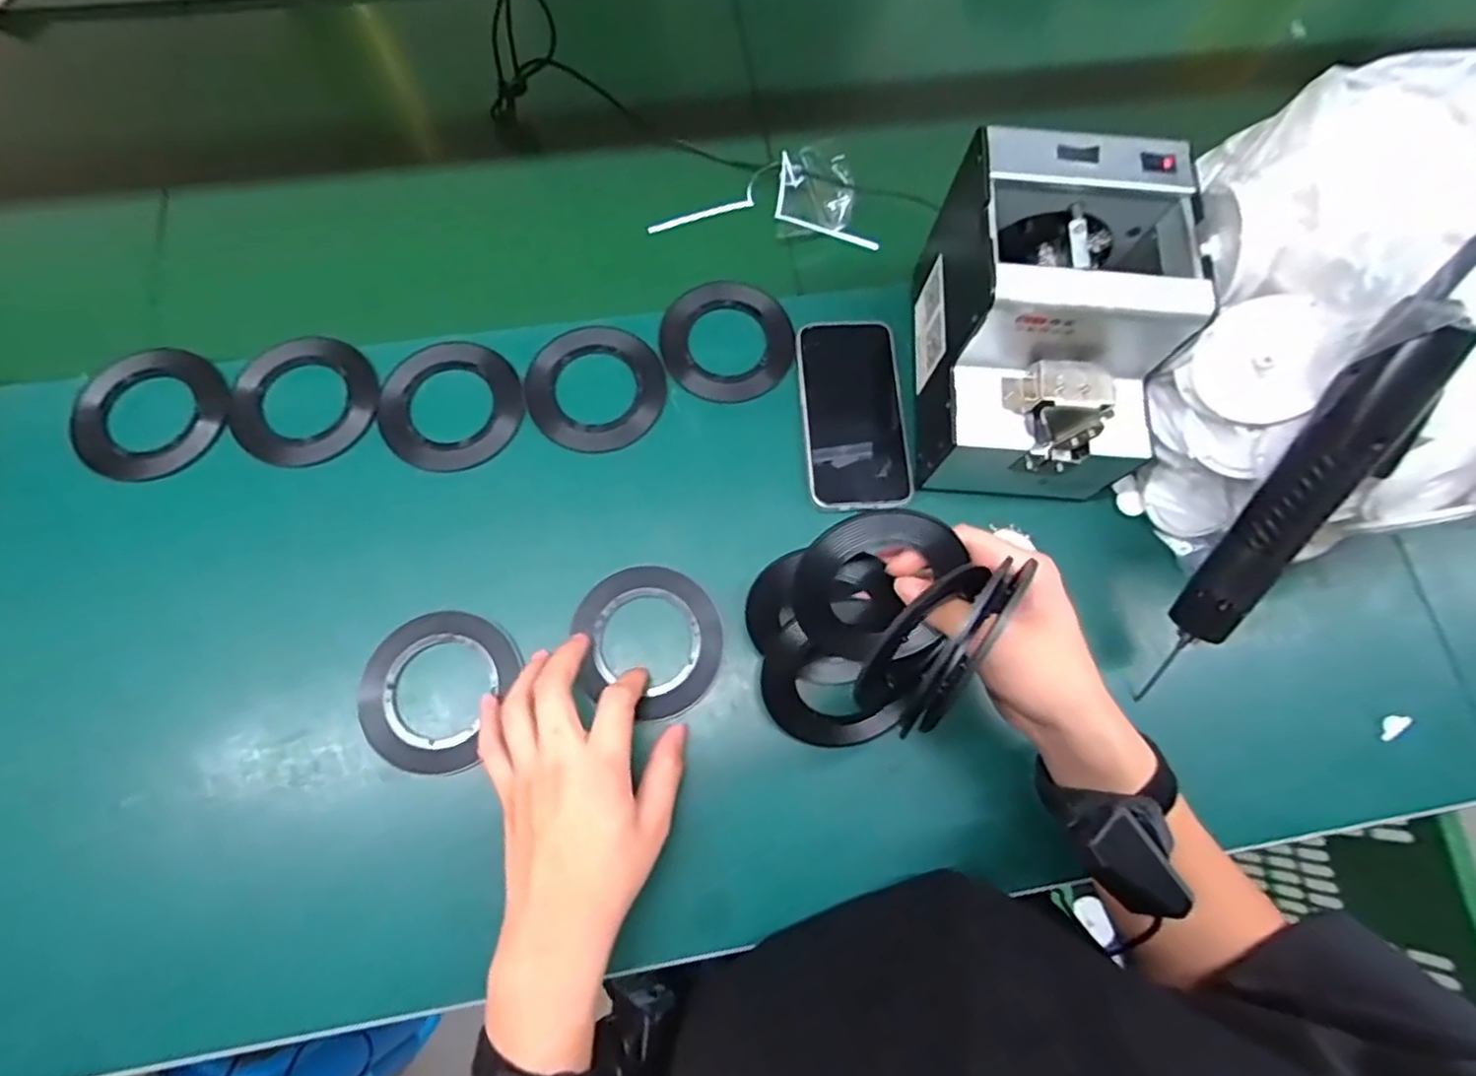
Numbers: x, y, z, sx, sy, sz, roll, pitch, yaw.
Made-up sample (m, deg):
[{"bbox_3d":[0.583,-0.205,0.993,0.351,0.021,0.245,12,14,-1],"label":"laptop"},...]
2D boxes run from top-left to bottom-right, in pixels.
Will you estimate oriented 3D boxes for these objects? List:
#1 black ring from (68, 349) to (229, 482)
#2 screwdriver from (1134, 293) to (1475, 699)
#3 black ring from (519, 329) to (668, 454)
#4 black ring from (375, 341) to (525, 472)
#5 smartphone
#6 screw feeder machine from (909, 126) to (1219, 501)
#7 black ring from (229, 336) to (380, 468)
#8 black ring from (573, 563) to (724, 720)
[{"bbox_3d":[-0.418,-0.087,0.467,0.097,0.013,0.091,1,73,-2],"label":"black ring"},{"bbox_3d":[0.305,-0.012,0.375,0.044,0.235,0.031,21,30,4],"label":"screwdriver"},{"bbox_3d":[-0.105,-0.110,0.493,0.100,0.013,0.097,1,73,-2],"label":"black ring"},{"bbox_3d":[-0.209,-0.099,0.482,0.099,0.007,0.102,1,73,-2],"label":"black ring"},{"bbox_3d":[0.085,-0.093,0.486,0.075,0.010,0.148,-4,73,-3],"label":"smartphone"},{"bbox_3d":[0.199,-0.135,0.430,0.132,0.143,0.172,2,73,-1],"label":"screw feeder machine"},{"bbox_3d":[-0.308,-0.098,0.473,0.093,0.010,0.100,1,73,-2],"label":"black ring"},{"bbox_3d":[-0.059,0.066,0.441,0.099,0.008,0.093,1,73,-2],"label":"black ring"}]

